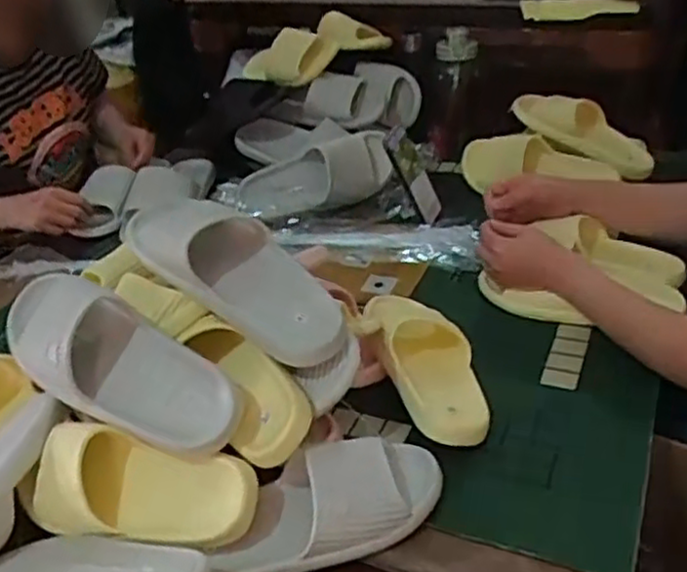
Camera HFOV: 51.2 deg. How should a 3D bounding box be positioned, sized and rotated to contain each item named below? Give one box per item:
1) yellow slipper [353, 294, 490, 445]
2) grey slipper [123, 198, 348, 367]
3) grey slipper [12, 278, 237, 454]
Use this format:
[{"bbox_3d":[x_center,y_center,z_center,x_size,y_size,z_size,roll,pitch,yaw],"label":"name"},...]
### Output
[{"bbox_3d":[0.089,0.084,0.804,0.124,0.076,0.250,-10,35,-6],"label":"yellow slipper"},{"bbox_3d":[-0.109,-0.025,0.740,0.282,0.069,0.107,34,49,22],"label":"grey slipper"},{"bbox_3d":[-0.211,0.064,0.683,0.265,0.074,0.117,28,44,12],"label":"grey slipper"}]

